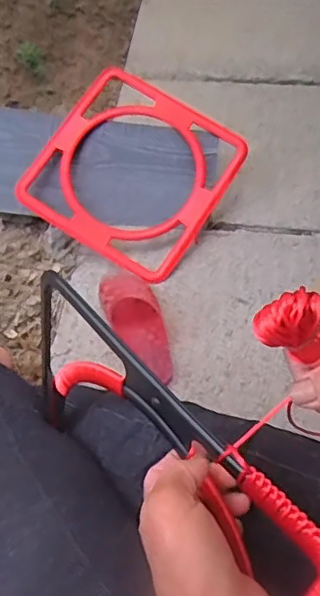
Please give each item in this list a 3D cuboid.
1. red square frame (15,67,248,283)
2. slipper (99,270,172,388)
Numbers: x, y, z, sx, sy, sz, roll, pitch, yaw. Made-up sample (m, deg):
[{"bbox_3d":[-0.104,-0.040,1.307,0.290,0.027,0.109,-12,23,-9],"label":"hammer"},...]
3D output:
[{"bbox_3d":[-0.054,-0.242,1.061,0.343,0.034,0.335,32,82,9],"label":"red square frame"},{"bbox_3d":[-0.039,0.035,0.936,0.088,0.049,0.235,-21,55,-11],"label":"slipper"}]

